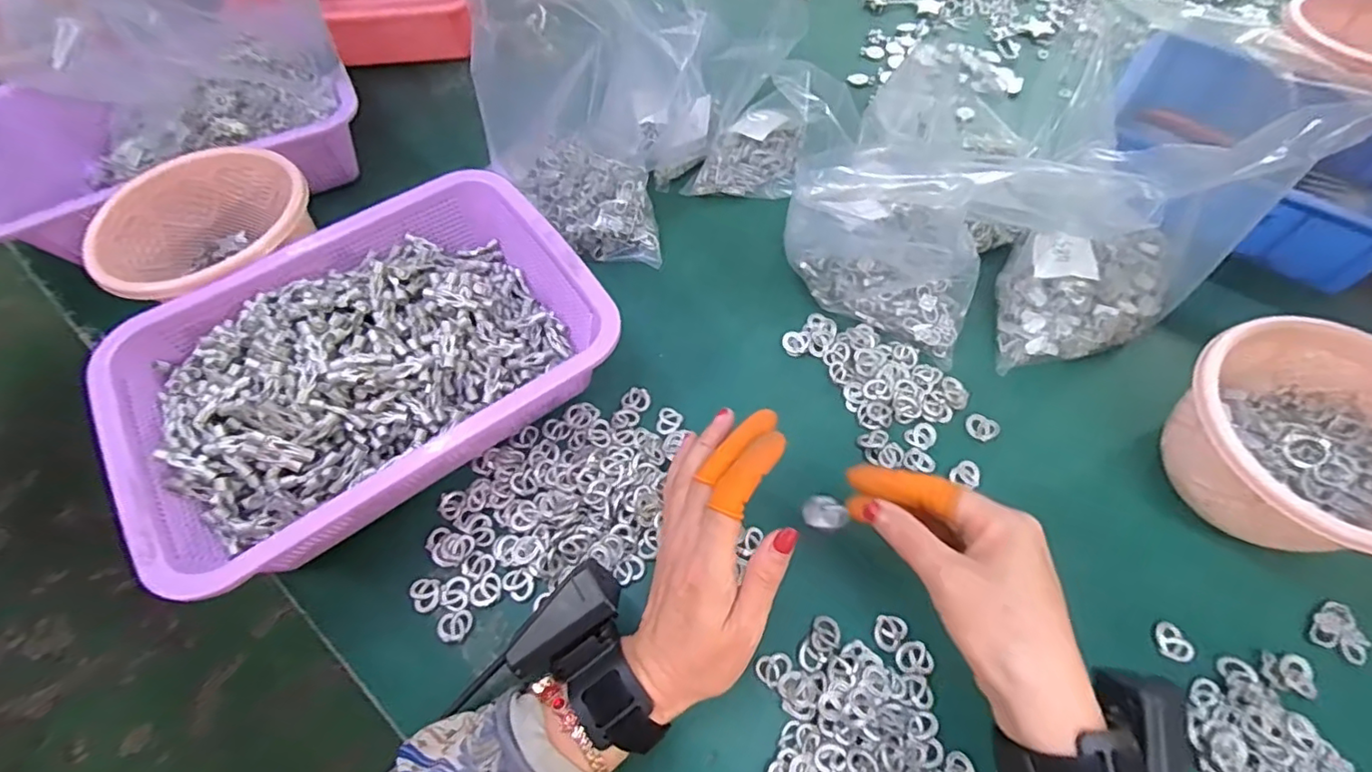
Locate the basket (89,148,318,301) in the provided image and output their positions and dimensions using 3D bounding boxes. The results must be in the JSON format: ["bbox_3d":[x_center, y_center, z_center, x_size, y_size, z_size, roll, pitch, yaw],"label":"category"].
[{"bbox_3d":[-0.354,-0.108,0.451,0.123,0.071,0.140,39,68,21],"label":"basket"}]

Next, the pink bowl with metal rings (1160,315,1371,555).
[{"bbox_3d":[0.382,0.038,0.374,0.134,0.085,0.133,-1,60,1],"label":"pink bowl with metal rings"}]

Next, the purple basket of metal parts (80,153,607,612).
[{"bbox_3d":[-0.212,-0.016,0.410,0.299,0.076,0.211,-34,65,-17],"label":"purple basket of metal parts"}]

